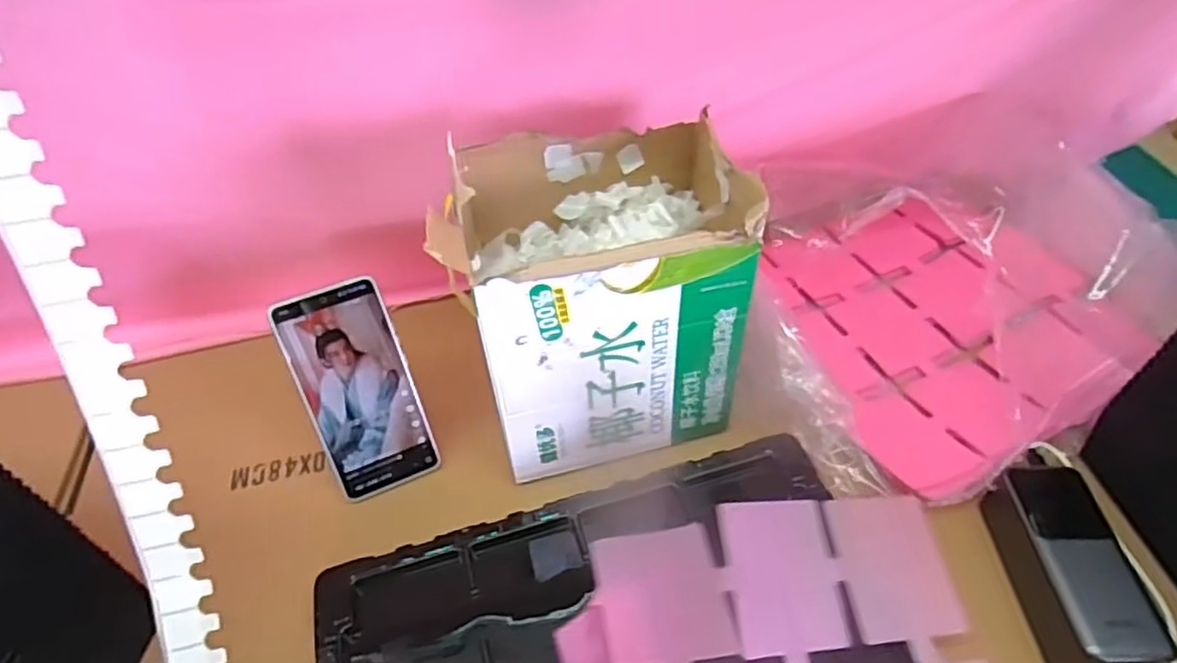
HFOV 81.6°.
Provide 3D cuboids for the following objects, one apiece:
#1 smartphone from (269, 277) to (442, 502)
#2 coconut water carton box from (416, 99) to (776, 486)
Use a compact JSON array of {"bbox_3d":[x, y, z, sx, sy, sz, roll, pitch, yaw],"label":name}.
[{"bbox_3d":[-0.173,0.047,0.521,0.076,0.166,0.008,-20,20,-15],"label":"smartphone"},{"bbox_3d":[0.006,-0.030,0.519,0.195,0.208,0.159,-12,48,-9],"label":"coconut water carton box"}]

